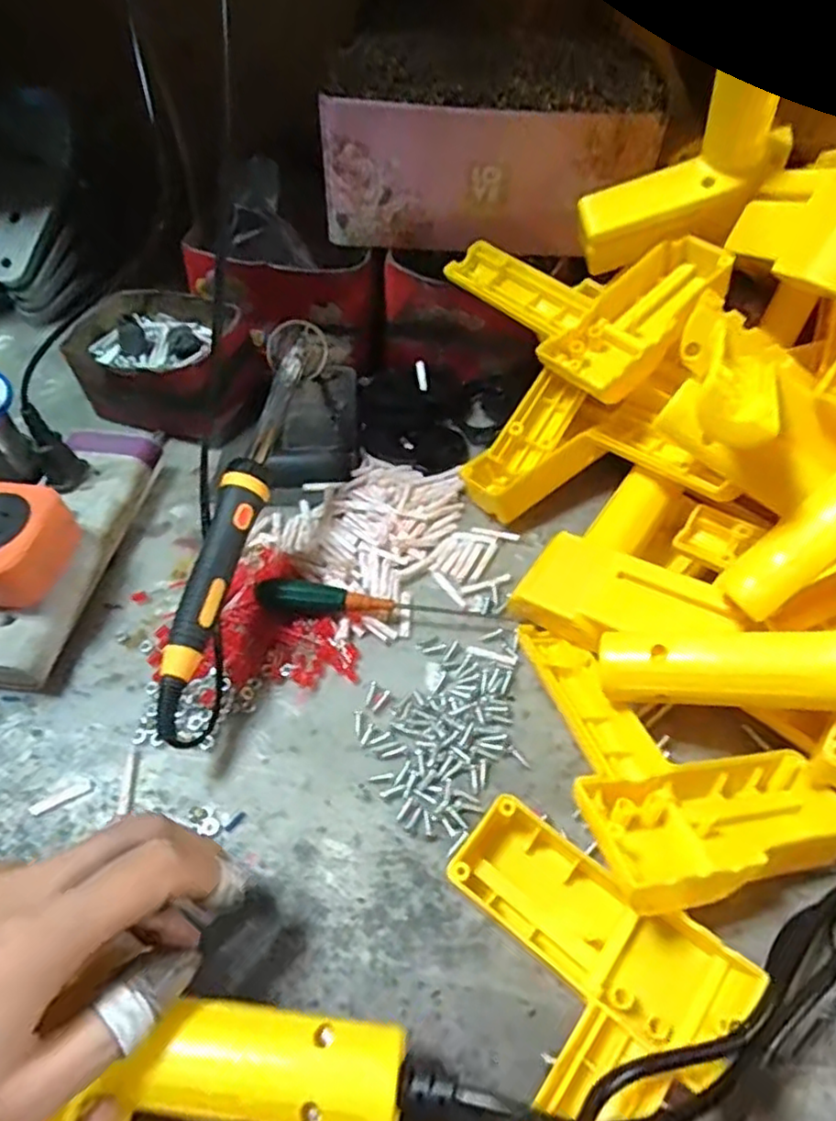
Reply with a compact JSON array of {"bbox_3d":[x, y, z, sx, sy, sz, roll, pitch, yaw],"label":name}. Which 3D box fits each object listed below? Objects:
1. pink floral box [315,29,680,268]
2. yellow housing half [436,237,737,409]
[{"bbox_3d":[0.046,-0.285,0.449,0.212,0.088,0.128,3,53,2],"label":"pink floral box"},{"bbox_3d":[0.105,-0.161,0.404,0.117,0.033,0.145,-33,60,-6],"label":"yellow housing half"}]

